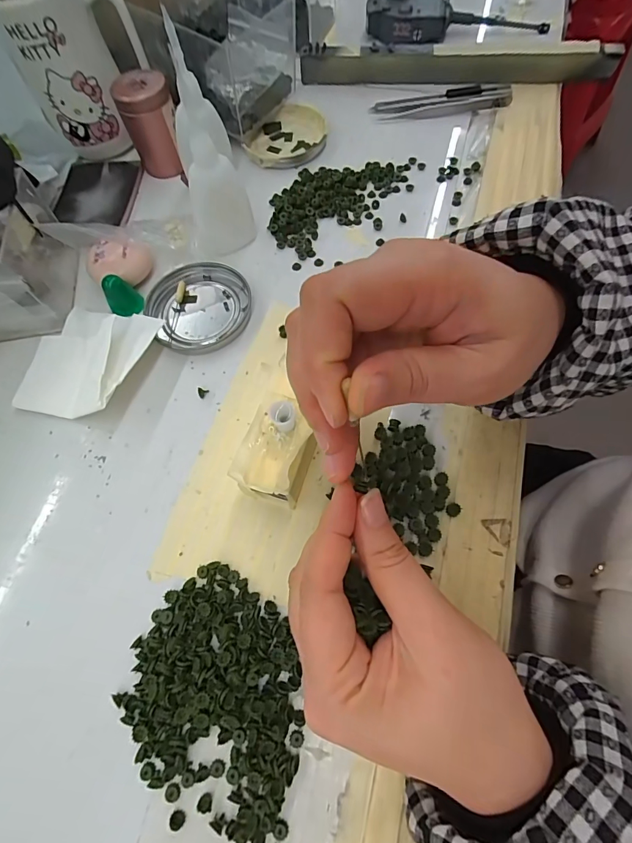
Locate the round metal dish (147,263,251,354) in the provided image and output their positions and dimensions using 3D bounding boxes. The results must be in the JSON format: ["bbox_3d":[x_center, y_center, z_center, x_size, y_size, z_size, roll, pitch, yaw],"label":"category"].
[{"bbox_3d":[-0.087,-0.088,0.302,0.076,0.009,0.073,-1,67,2],"label":"round metal dish"}]

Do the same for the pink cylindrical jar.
[{"bbox_3d":[-0.142,-0.255,0.347,0.042,0.072,0.044,-1,67,2],"label":"pink cylindrical jar"}]

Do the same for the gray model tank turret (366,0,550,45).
[{"bbox_3d":[0.149,-0.432,0.422,0.188,0.033,0.048,-4,67,1],"label":"gray model tank turret"}]

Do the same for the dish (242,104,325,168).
[{"bbox_3d":[-0.026,-0.265,0.377,0.068,0.015,0.077,24,70,13],"label":"dish"}]

